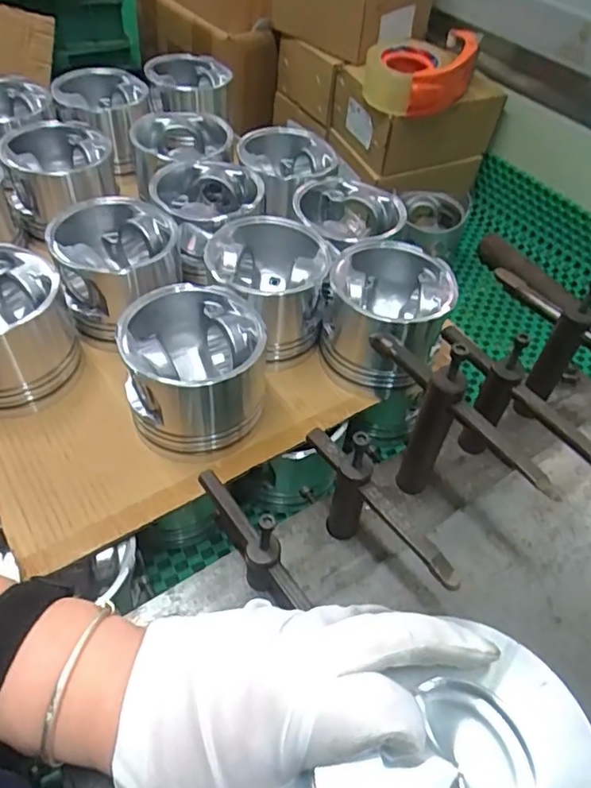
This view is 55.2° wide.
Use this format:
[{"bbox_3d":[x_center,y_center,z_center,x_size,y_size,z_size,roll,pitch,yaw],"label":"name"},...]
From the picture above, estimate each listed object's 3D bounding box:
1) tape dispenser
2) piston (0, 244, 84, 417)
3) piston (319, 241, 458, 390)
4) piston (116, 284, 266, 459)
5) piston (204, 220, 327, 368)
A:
[{"bbox_3d":[0.163,-0.427,0.751,0.135,0.076,0.127,15,48,7],"label":"tape dispenser"},{"bbox_3d":[-0.251,-0.052,0.481,0.113,0.103,0.113,-20,53,-22],"label":"piston"},{"bbox_3d":[0.083,-0.071,0.524,0.107,0.091,0.108,3,47,-3],"label":"piston"},{"bbox_3d":[-0.082,-0.013,0.464,0.105,0.100,0.114,-4,48,-9],"label":"piston"},{"bbox_3d":[-0.027,-0.095,0.534,0.103,0.096,0.105,0,48,-6],"label":"piston"}]

